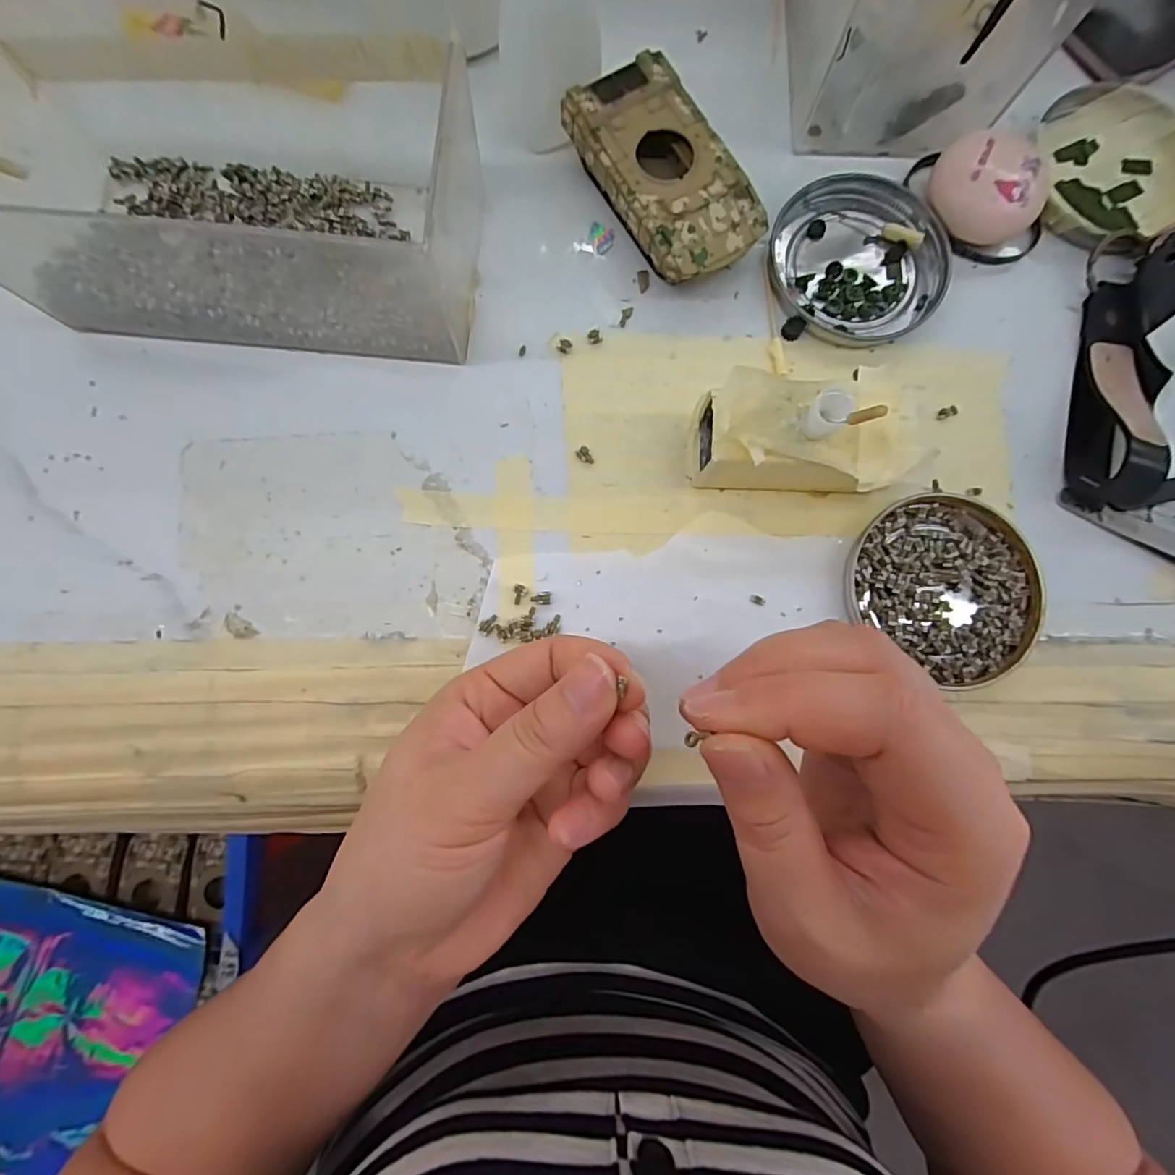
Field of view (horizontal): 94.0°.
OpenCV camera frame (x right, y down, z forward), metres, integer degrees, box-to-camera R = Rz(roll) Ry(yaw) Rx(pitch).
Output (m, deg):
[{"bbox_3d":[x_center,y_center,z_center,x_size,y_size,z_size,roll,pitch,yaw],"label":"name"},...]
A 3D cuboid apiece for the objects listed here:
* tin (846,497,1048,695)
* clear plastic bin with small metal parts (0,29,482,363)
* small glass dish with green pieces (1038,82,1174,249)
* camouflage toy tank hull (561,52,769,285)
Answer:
[{"bbox_3d":[0.150,-0.002,0.229,0.078,0.009,0.070,36,84,3],"label":"tin"},{"bbox_3d":[-0.140,-0.164,0.214,0.188,0.066,0.121,9,83,0],"label":"clear plastic bin with small metal parts"},{"bbox_3d":[0.248,-0.195,0.256,0.069,0.012,0.083,10,83,0],"label":"small glass dish with green pieces"},{"bbox_3d":[0.032,-0.176,0.241,0.054,0.025,0.095,-30,84,-5],"label":"camouflage toy tank hull"}]

